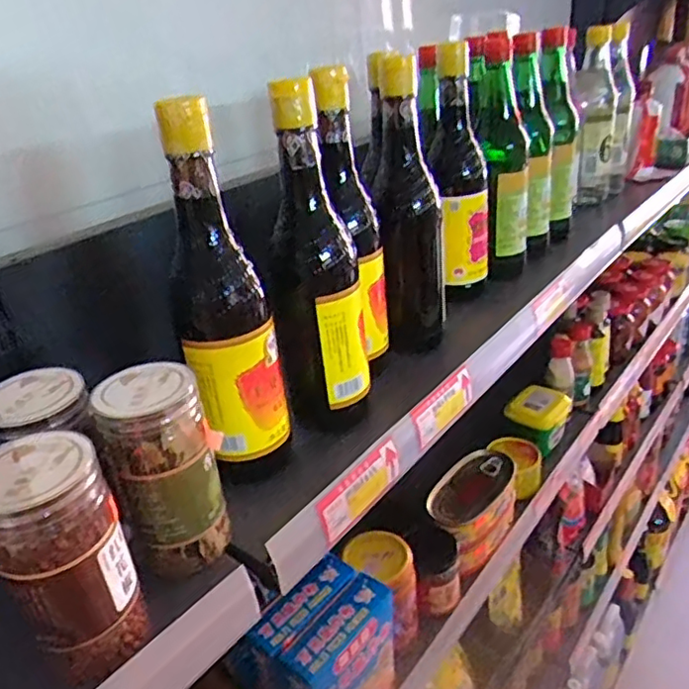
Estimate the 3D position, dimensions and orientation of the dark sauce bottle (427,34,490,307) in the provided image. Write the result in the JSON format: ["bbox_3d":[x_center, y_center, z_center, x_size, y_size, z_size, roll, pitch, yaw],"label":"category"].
[{"bbox_3d":[0.126,-0.177,0.678,0.066,0.254,0.060,-1,28,9],"label":"dark sauce bottle"}]

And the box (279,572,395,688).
[{"bbox_3d":[-0.002,0.288,0.536,0.038,0.132,0.118,16,34,35],"label":"box"}]

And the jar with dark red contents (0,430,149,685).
[{"bbox_3d":[-0.141,0.108,0.318,0.056,0.116,0.051,-23,32,-29],"label":"jar with dark red contents"}]

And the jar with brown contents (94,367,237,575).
[{"bbox_3d":[-0.106,0.075,0.376,0.059,0.117,0.049,-15,29,-18],"label":"jar with brown contents"}]

